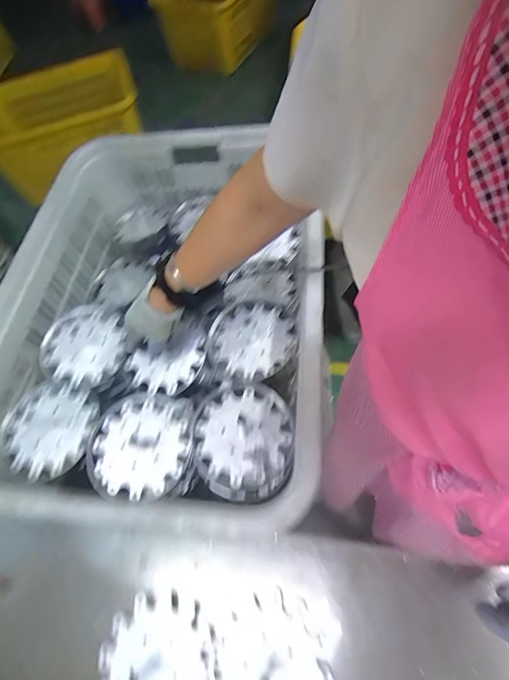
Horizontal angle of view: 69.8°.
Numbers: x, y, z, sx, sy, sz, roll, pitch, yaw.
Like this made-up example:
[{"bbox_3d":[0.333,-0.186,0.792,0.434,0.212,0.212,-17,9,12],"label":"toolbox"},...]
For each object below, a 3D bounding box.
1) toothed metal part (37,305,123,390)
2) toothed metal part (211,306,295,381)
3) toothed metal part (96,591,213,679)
[{"bbox_3d":[-0.326,0.004,0.709,0.153,0.029,0.167,-1,59,1],"label":"toothed metal part"},{"bbox_3d":[-0.005,-0.004,0.655,0.149,0.020,0.147,-1,59,1],"label":"toothed metal part"},{"bbox_3d":[-0.130,0.419,0.471,0.138,0.031,0.140,-1,59,1],"label":"toothed metal part"}]

